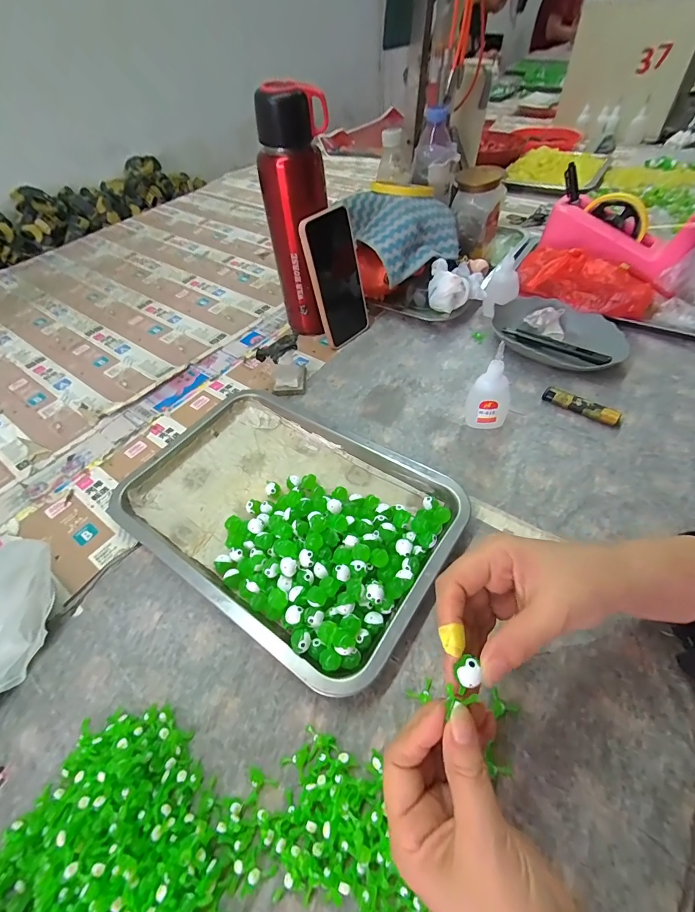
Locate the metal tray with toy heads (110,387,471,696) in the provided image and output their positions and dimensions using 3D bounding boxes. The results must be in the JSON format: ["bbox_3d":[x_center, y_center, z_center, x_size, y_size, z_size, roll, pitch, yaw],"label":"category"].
[{"bbox_3d":[-0.062,0.043,0.376,0.304,0.037,0.210,28,58,24],"label":"metal tray with toy heads"}]

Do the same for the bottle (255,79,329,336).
[{"bbox_3d":[-0.057,-0.289,0.500,0.072,0.267,0.065,36,62,28],"label":"bottle"}]

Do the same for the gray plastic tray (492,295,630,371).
[{"bbox_3d":[0.274,-0.159,0.517,0.165,0.034,0.107,37,62,28],"label":"gray plastic tray"}]

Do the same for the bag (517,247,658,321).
[{"bbox_3d":[0.322,-0.233,0.528,0.180,0.067,0.065,22,56,20],"label":"bag"}]

